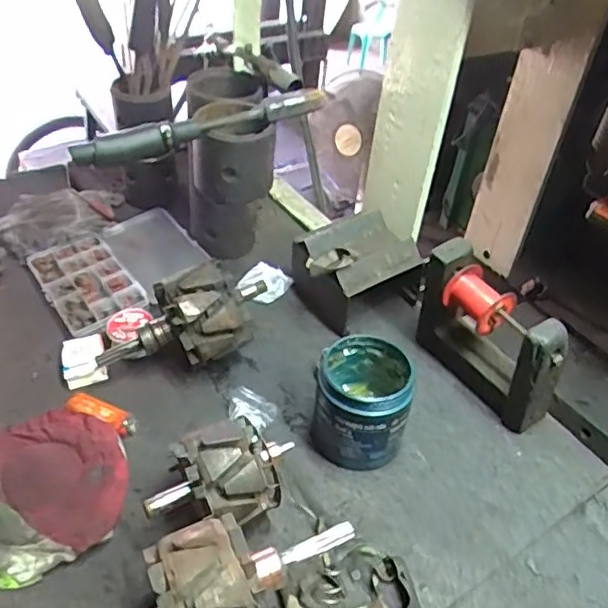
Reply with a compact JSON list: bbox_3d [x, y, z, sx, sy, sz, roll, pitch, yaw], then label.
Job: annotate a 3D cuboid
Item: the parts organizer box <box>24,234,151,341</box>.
[{"bbox_3d":[-0.267,-0.026,0.780,0.097,0.017,0.172,-22,46,-27],"label":"parts organizer box"}]

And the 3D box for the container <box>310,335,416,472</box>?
[{"bbox_3d":[0.056,0.097,0.618,0.085,0.098,0.093,7,40,5],"label":"container"}]

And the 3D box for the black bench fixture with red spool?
[{"bbox_3d":[0.192,0.034,0.665,0.053,0.146,0.171,-21,45,-26],"label":"black bench fixture with red spool"}]

